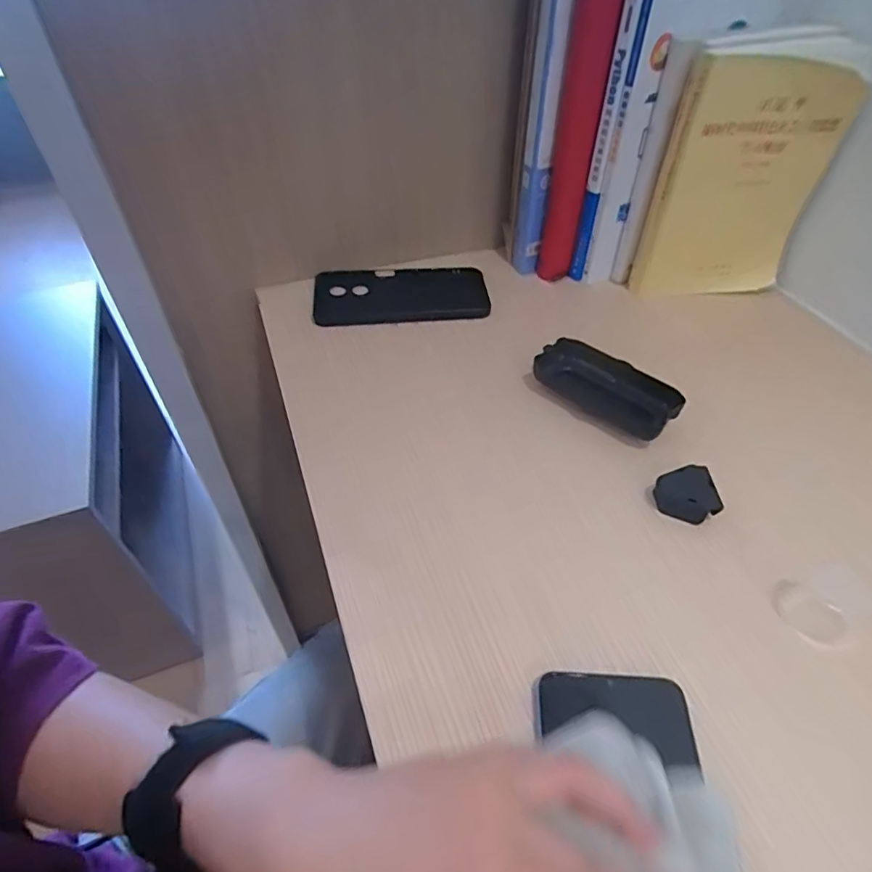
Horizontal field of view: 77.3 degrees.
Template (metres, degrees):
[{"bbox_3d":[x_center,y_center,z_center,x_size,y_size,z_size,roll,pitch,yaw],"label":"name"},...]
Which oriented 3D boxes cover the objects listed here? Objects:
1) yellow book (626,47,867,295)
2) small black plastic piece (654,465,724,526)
[{"bbox_3d":[0.262,-0.219,0.475,0.138,0.193,0.032,0,47,-1],"label":"yellow book"},{"bbox_3d":[0.166,0.040,0.362,0.036,0.015,0.035,-4,47,-5],"label":"small black plastic piece"}]

